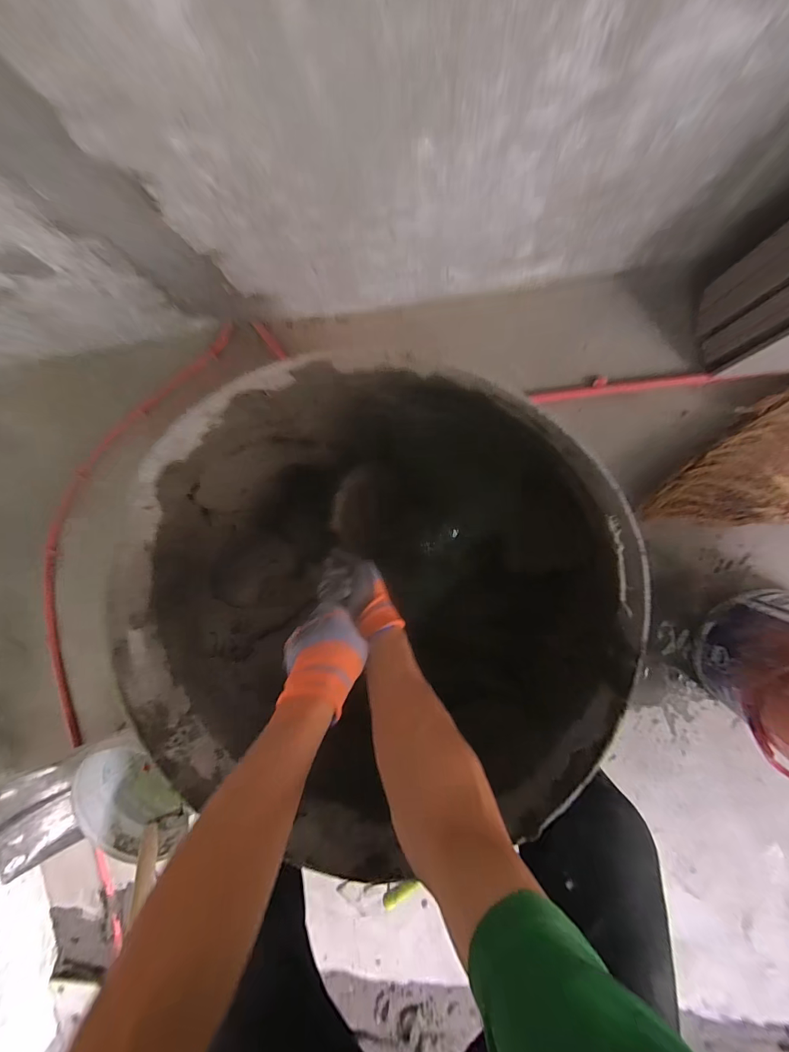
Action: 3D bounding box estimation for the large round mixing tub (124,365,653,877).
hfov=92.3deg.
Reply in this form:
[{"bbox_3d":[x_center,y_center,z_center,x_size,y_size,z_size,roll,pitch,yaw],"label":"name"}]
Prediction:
[{"bbox_3d":[-0.024,0.094,0.565,0.579,0.353,0.549,-3,97,6],"label":"large round mixing tub"}]

